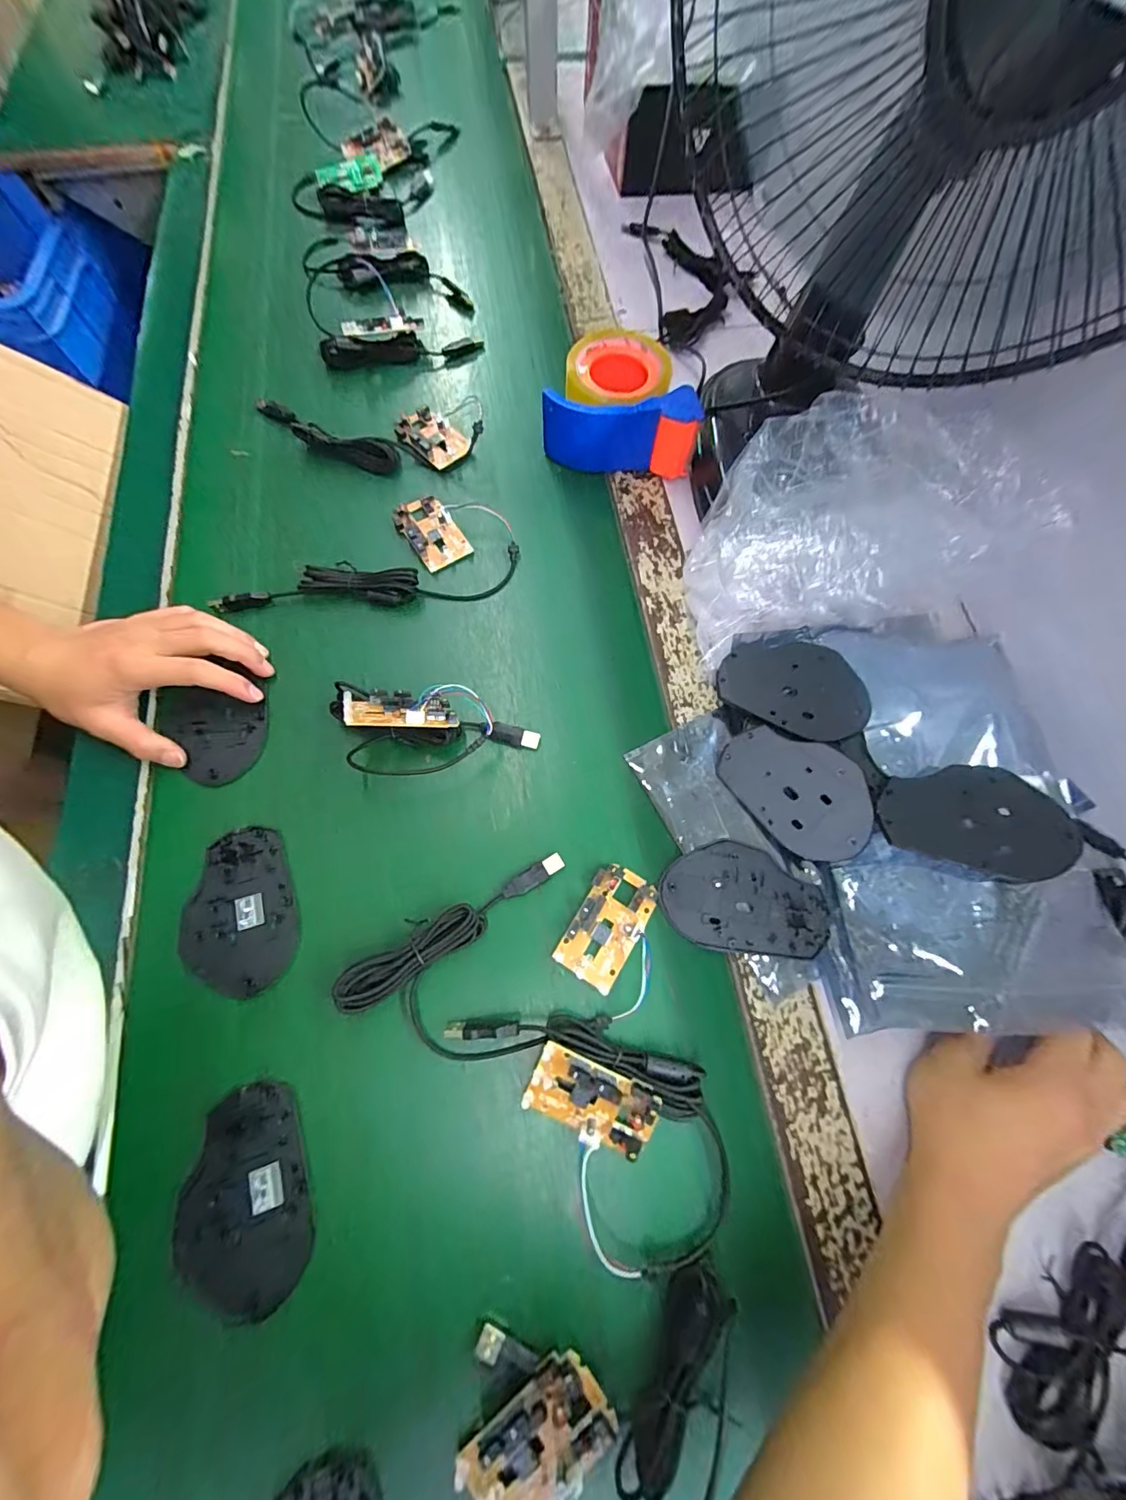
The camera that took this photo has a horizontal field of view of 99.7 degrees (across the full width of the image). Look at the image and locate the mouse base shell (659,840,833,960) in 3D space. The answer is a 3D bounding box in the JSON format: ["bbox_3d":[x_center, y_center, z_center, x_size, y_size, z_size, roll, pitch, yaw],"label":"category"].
[{"bbox_3d":[0.126,0.104,0.334,0.107,0.013,0.072,5,71,1],"label":"mouse base shell"}]

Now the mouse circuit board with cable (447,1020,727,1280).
[{"bbox_3d":[0.026,0.217,0.293,0.101,0.023,0.183,-39,76,-13],"label":"mouse circuit board with cable"}]

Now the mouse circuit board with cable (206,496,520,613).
[{"bbox_3d":[-0.168,-0.178,0.423,0.248,0.020,0.107,-4,71,-2],"label":"mouse circuit board with cable"}]

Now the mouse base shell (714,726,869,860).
[{"bbox_3d":[0.170,0.027,0.343,0.108,0.004,0.070,46,106,13],"label":"mouse base shell"}]

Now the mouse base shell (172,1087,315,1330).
[{"bbox_3d":[-0.186,0.264,0.279,0.071,0.010,0.107,-19,72,-7],"label":"mouse base shell"}]

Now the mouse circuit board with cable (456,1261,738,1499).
[{"bbox_3d":[0.025,0.354,0.242,0.152,0.023,0.108,-13,71,-5],"label":"mouse circuit board with cable"}]

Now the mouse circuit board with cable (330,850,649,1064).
[{"bbox_3d":[-0.031,0.148,0.318,0.205,0.019,0.109,-26,73,-9],"label":"mouse circuit board with cable"}]

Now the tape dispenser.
[{"bbox_3d":[0.056,-0.336,0.452,0.138,0.068,0.131,7,73,-1],"label":"tape dispenser"}]

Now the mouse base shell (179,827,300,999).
[{"bbox_3d":[-0.226,0.113,0.330,0.073,0.009,0.107,-14,72,-6],"label":"mouse base shell"}]

